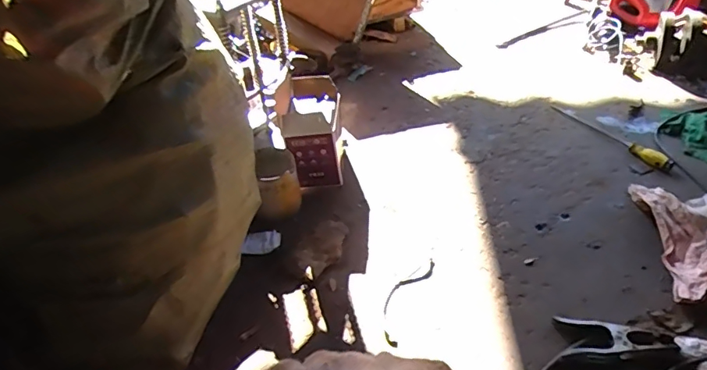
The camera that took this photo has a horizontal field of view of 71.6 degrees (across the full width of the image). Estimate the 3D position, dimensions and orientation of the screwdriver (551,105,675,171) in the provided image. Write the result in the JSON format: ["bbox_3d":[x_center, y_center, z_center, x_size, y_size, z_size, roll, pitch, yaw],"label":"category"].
[{"bbox_3d":[0.704,-0.145,1.364,0.036,0.026,0.397,-22,41,-18],"label":"screwdriver"}]

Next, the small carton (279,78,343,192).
[{"bbox_3d":[-0.110,-0.140,1.369,0.151,0.258,0.217,-6,39,1],"label":"small carton"}]

